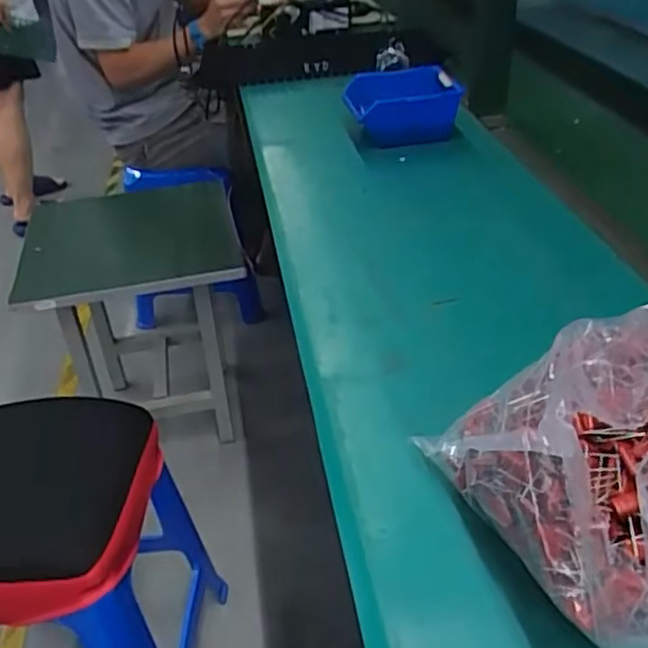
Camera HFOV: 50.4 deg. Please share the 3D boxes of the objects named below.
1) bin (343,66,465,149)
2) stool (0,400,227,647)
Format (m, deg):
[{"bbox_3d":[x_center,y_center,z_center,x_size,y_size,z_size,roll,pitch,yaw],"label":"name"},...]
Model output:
[{"bbox_3d":[0.100,-0.290,0.921,0.136,0.072,0.142,-5,35,0],"label":"bin"},{"bbox_3d":[-0.349,0.379,0.956,0.318,0.453,0.336,-4,35,1],"label":"stool"}]

